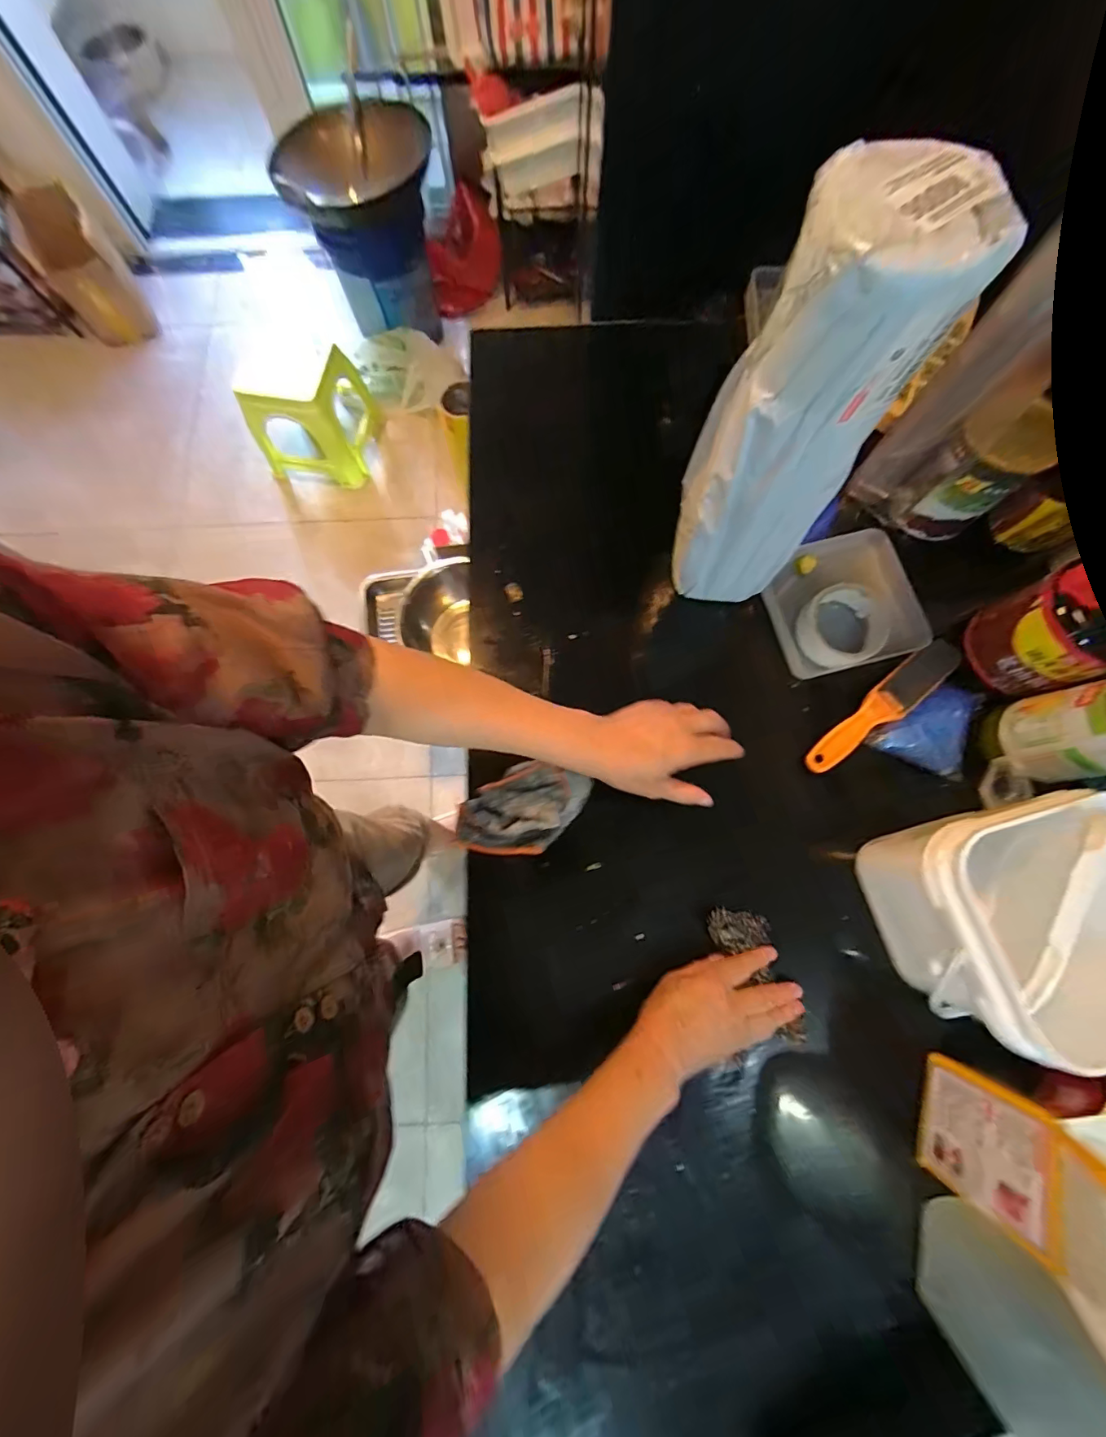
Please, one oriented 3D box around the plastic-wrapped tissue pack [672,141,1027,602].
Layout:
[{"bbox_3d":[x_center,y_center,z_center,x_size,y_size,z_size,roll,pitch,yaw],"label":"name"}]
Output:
[{"bbox_3d":[0.181,-0.215,0.398,0.114,0.325,0.084,13,77,4],"label":"plastic-wrapped tissue pack"}]

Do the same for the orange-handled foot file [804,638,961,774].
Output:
[{"bbox_3d":[0.362,-0.012,0.528,0.210,0.017,0.040,-39,79,-8],"label":"orange-handled foot file"}]

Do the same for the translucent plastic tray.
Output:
[{"bbox_3d":[0.341,-0.136,0.567,0.164,0.027,0.156,-16,77,-3],"label":"translucent plastic tray"}]

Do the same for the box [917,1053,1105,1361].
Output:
[{"bbox_3d":[0.380,0.356,0.371,0.071,0.154,0.131,16,77,5],"label":"box"}]

